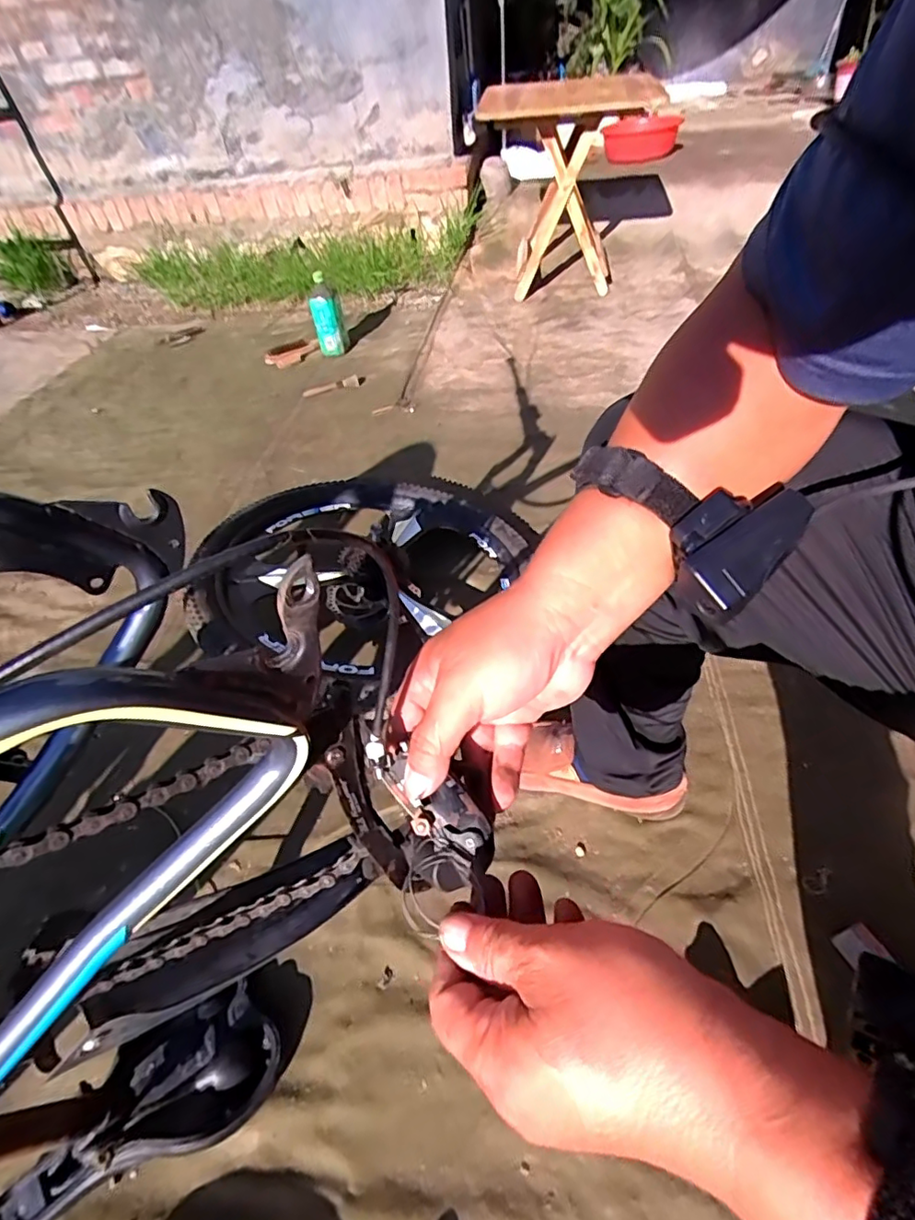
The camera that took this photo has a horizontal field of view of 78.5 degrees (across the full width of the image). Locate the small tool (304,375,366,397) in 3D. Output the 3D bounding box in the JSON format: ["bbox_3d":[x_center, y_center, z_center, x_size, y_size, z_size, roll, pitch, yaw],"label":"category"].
[{"bbox_3d":[-0.348,-0.629,1.574,0.177,0.014,0.059,-20,48,-11],"label":"small tool"}]

